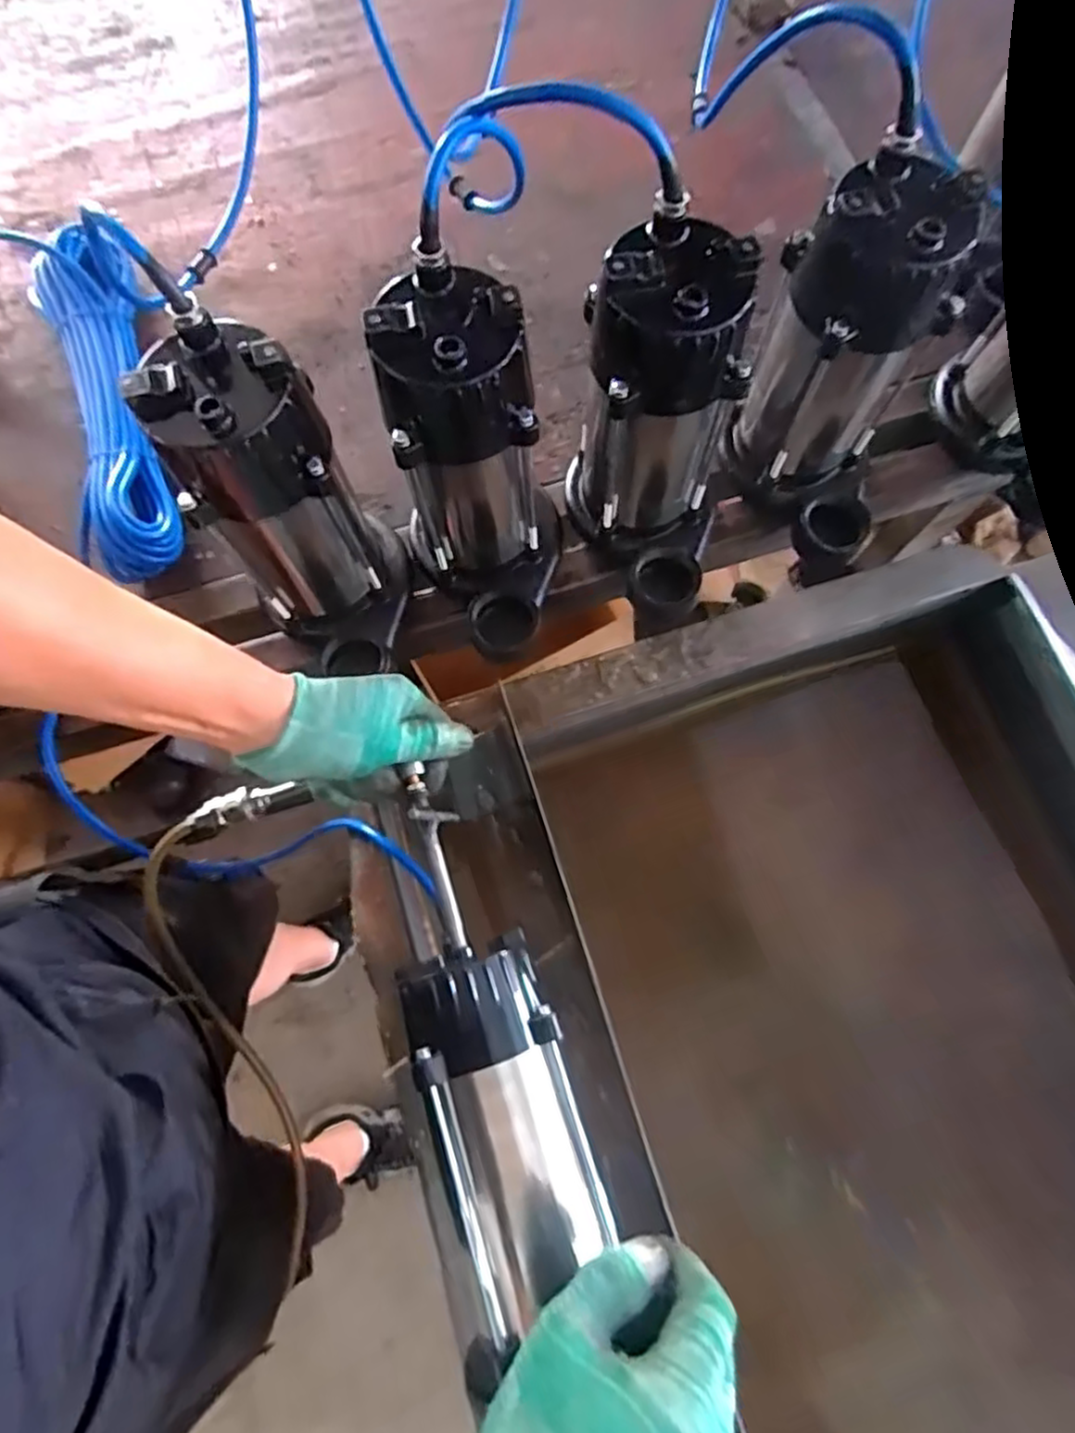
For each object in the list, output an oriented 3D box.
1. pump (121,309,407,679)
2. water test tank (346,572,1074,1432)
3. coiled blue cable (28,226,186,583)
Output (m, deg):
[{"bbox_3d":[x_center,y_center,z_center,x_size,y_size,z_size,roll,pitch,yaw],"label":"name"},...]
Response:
[{"bbox_3d":[-0.161,-0.131,0.488,0.110,0.246,0.143,-38,77,-10],"label":"pump"},{"bbox_3d":[0.225,0.305,0.555,0.577,0.197,0.745,-19,75,-5],"label":"water test tank"},{"bbox_3d":[-0.376,-0.275,0.633,0.095,0.054,0.348,-22,75,-6],"label":"coiled blue cable"}]

